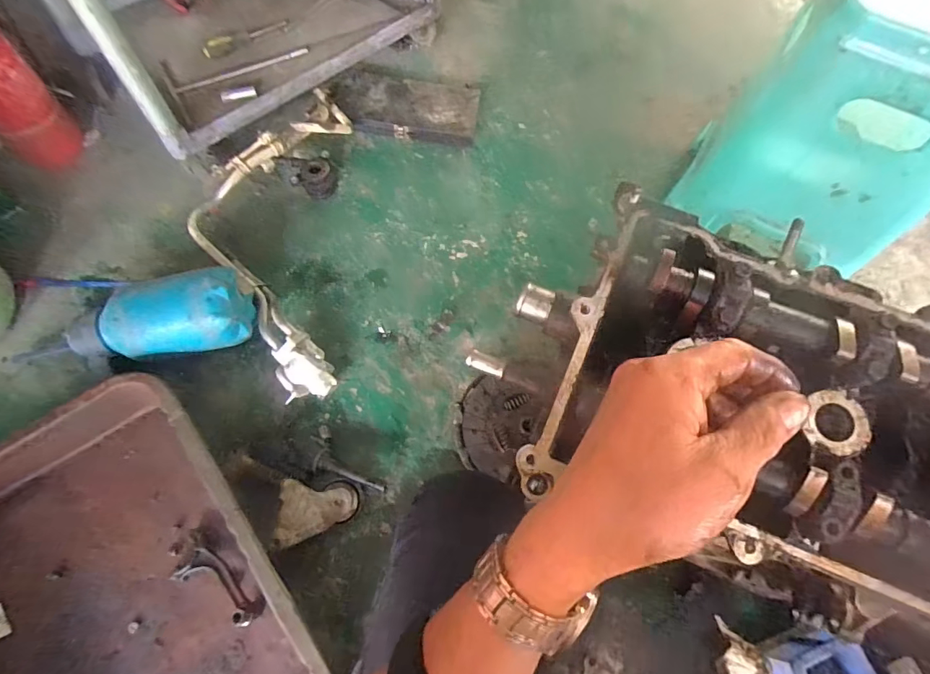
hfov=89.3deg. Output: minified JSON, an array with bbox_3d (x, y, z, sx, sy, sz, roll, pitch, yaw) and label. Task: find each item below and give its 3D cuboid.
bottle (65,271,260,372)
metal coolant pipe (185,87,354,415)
[{"bbox_3d":[-0.518,-0.031,0.793,0.286,0.126,0.131,-5,66,-6],"label":"bottle"},{"bbox_3d":[-0.373,-0.213,0.877,0.271,0.109,0.655,-1,66,-4],"label":"metal coolant pipe"}]

